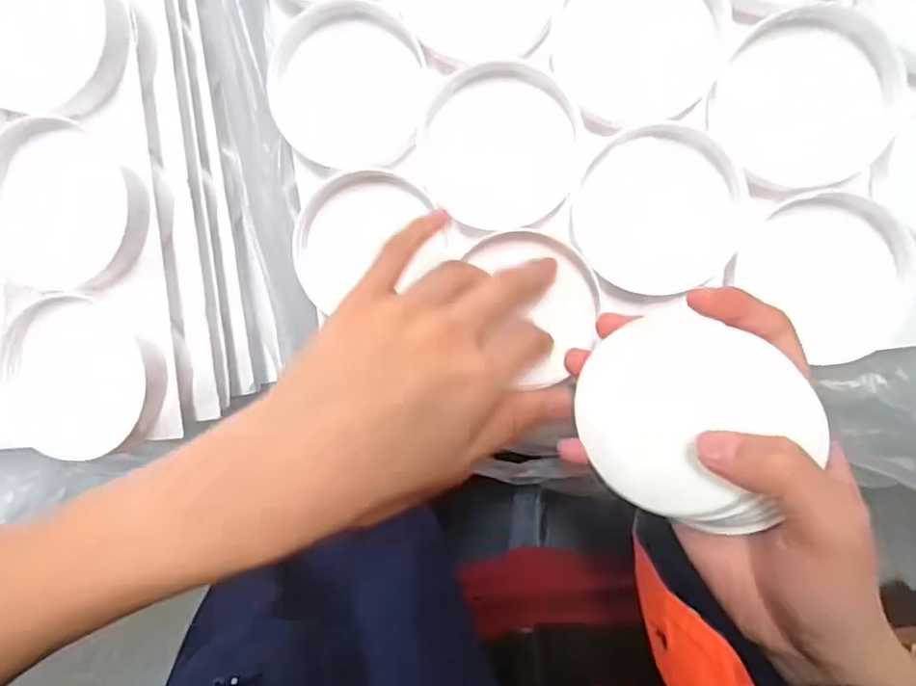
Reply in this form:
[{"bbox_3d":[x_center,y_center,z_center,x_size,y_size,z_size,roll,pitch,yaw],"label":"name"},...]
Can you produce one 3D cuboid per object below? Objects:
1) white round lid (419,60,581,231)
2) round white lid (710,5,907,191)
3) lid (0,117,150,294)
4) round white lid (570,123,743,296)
[{"bbox_3d":[0.020,-0.095,0.309,0.074,0.007,0.075,4,97,8],"label":"white round lid"},{"bbox_3d":[0.158,-0.110,0.289,0.072,0.018,0.075,1,96,8],"label":"round white lid"},{"bbox_3d":[-0.186,-0.061,0.295,0.073,0.013,0.076,1,97,6],"label":"lid"},{"bbox_3d":[0.094,-0.062,0.301,0.076,0.005,0.075,1,96,8],"label":"round white lid"}]

